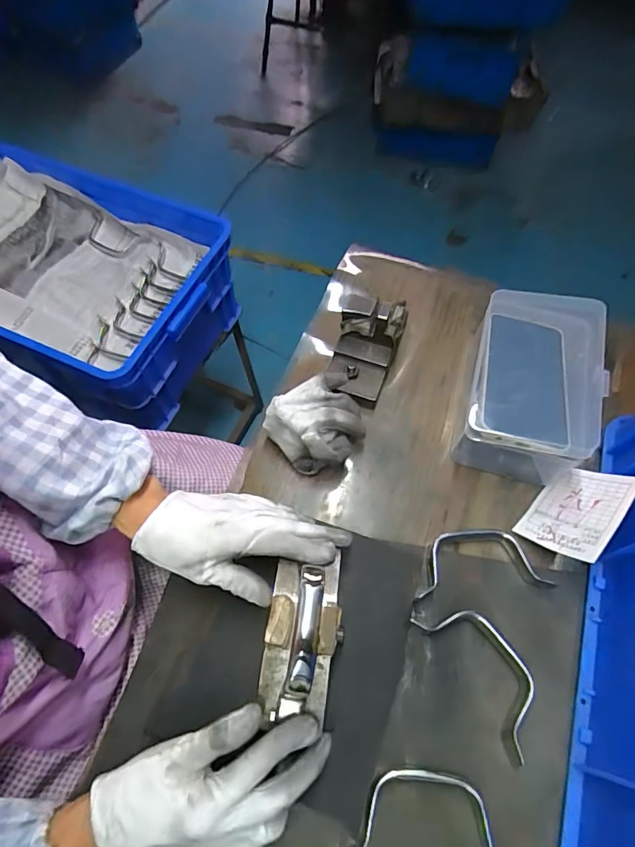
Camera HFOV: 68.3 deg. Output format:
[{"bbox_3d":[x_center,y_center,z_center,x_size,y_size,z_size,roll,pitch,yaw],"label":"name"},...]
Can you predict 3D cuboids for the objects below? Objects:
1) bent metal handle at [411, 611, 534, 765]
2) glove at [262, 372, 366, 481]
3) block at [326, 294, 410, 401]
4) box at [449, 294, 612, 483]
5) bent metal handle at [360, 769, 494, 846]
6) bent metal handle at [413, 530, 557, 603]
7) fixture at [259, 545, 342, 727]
[{"bbox_3d":[0.140,0.201,0.389,0.054,0.018,0.122,-34,67,-17],"label":"bent metal handle"},{"bbox_3d":[0.001,0.004,0.467,0.082,0.064,0.087,-40,69,-19],"label":"glove"},{"bbox_3d":[0.050,-0.076,0.501,0.066,0.079,0.096,15,63,8],"label":"block"},{"bbox_3d":[0.216,-0.040,0.478,0.117,0.091,0.179,15,63,8],"label":"box"},{"bbox_3d":[0.079,0.290,0.344,0.120,0.020,0.056,3,62,2],"label":"bent metal handle"},{"bbox_3d":[0.149,0.125,0.430,0.128,0.021,0.056,-6,62,-3],"label":"bent metal handle"},{"bbox_3d":[-0.014,0.149,0.335,0.054,0.068,0.118,6,62,3],"label":"fixture"}]

